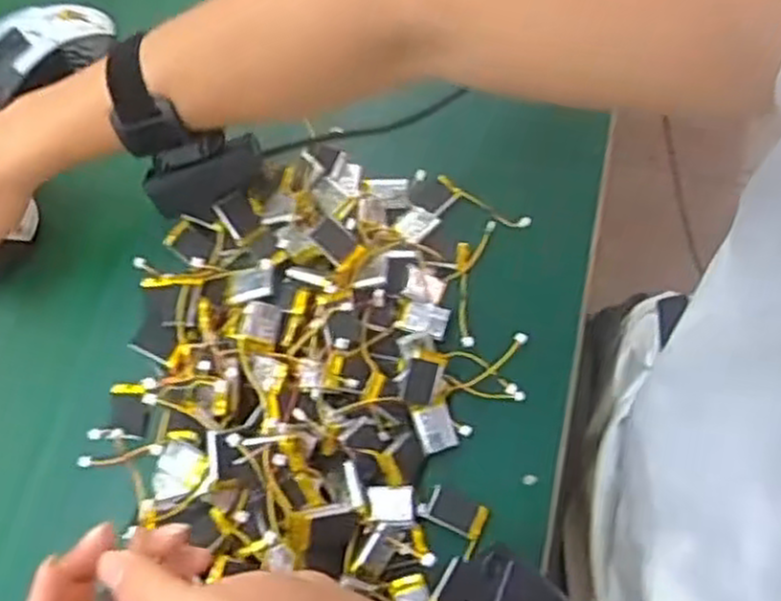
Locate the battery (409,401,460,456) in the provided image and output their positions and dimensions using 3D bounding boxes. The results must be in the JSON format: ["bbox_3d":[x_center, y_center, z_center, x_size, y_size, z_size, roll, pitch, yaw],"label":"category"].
[{"bbox_3d":[0.026,0.073,0.445,0.021,0.005,0.029,-18,82,-12],"label":"battery"}]

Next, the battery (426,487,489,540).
[{"bbox_3d":[0.038,0.119,0.432,0.031,0.004,0.019,24,72,11],"label":"battery"}]

